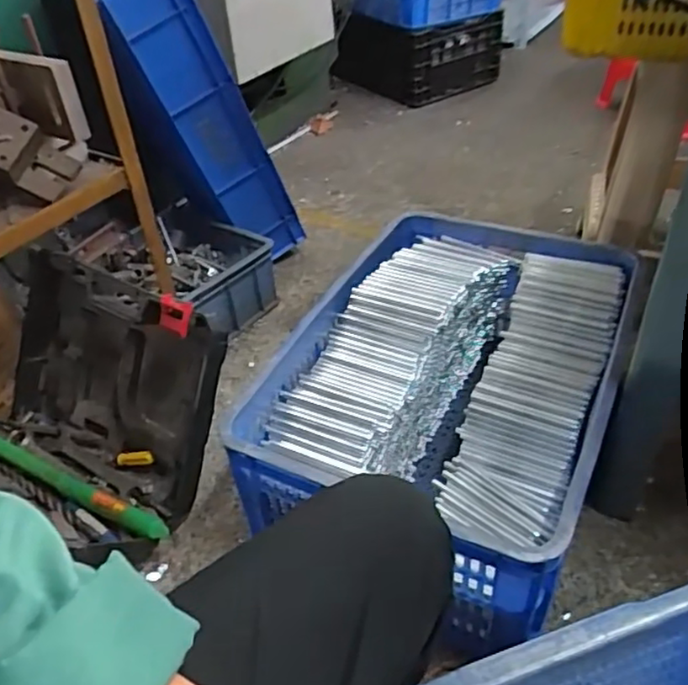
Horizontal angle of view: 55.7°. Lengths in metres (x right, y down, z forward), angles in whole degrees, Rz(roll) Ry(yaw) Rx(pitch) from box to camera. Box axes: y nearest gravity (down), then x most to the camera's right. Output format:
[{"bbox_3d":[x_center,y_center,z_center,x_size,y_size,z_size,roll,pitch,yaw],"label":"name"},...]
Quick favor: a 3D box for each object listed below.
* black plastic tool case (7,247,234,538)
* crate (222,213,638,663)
[{"bbox_3d":[-0.366,0.060,1.024,0.421,0.324,0.074,18,13,26],"label":"black plastic tool case"},{"bbox_3d":[0.158,0.073,0.978,0.427,0.227,0.602,14,45,21],"label":"crate"}]

